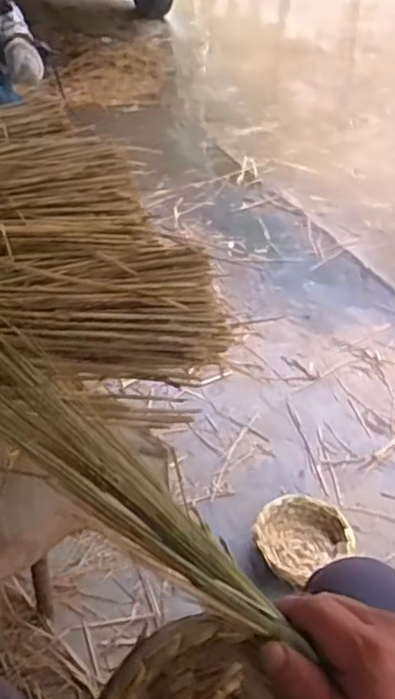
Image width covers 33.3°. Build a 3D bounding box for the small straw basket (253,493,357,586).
[{"bbox_3d":[0.191,0.353,1.215,0.178,0.063,0.163,2,44,-2],"label":"small straw basket"}]

